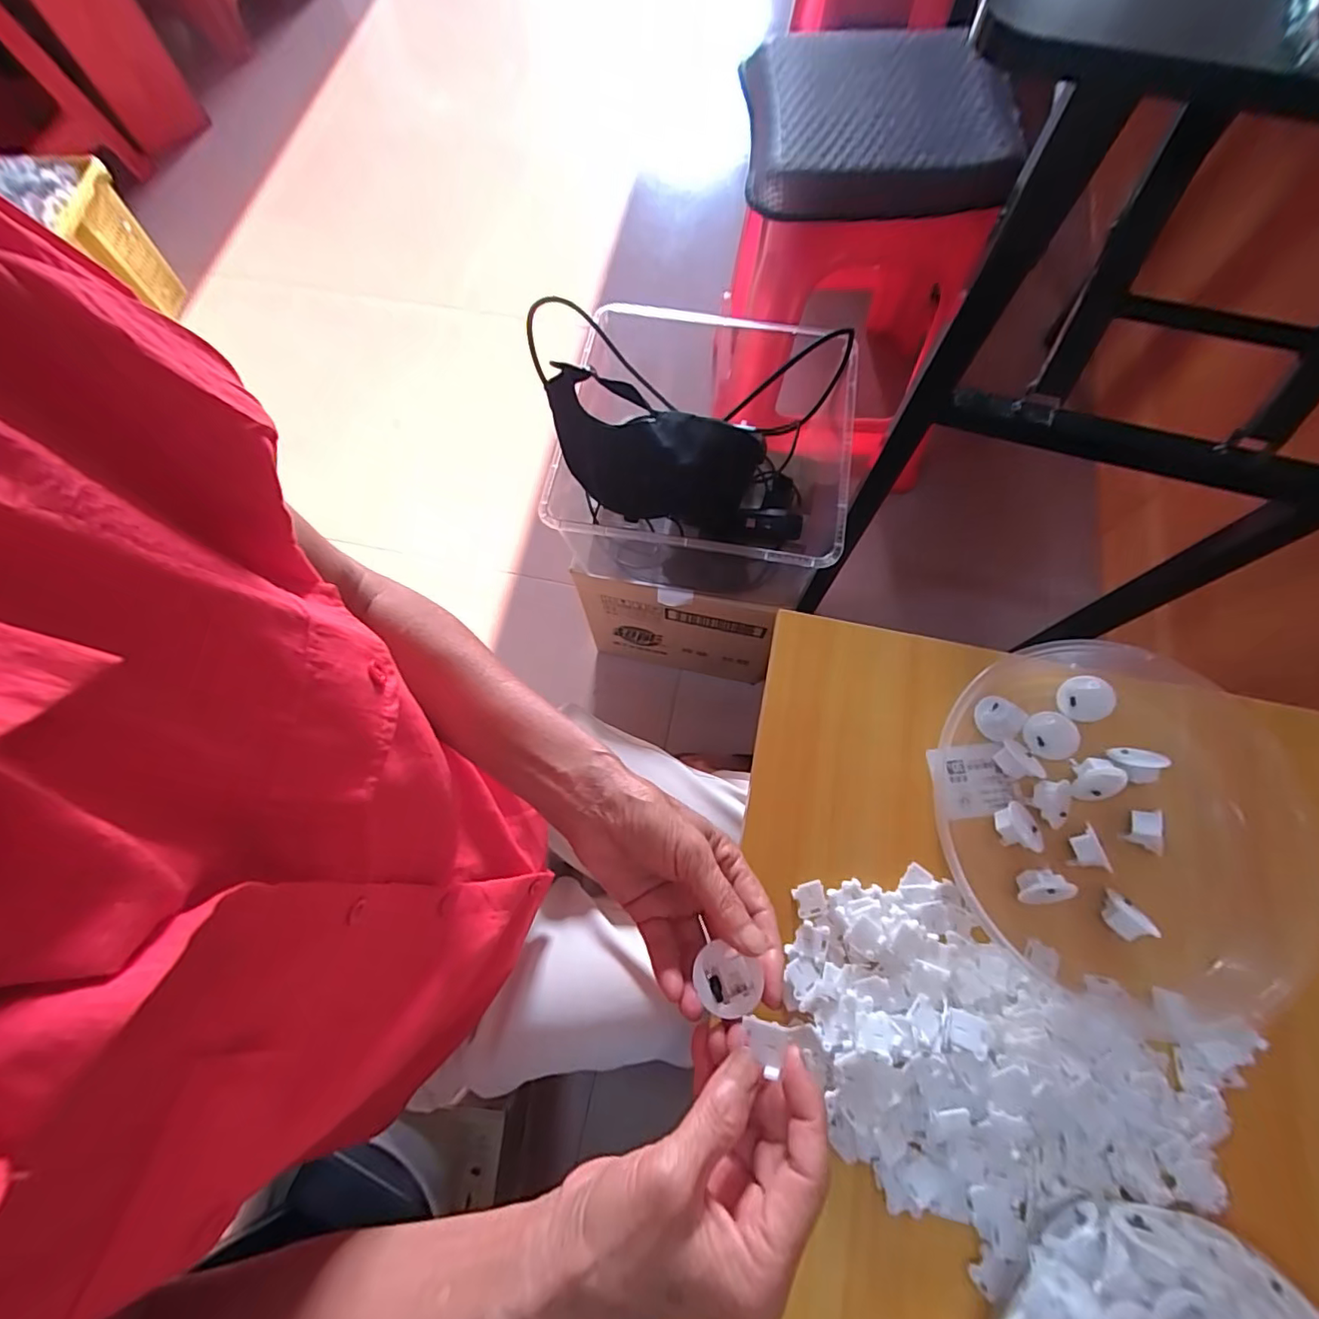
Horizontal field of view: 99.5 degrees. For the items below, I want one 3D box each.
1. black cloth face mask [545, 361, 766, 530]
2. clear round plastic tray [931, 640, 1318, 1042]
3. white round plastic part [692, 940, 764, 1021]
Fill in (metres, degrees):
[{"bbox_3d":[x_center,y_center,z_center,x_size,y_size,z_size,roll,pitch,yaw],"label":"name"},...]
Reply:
[{"bbox_3d":[-0.011,-0.202,0.551,0.208,0.089,0.085,24,74,10],"label":"black cloth face mask"},{"bbox_3d":[0.308,0.106,0.368,0.225,0.037,0.232,-1,71,2],"label":"clear round plastic tray"},{"bbox_3d":[0.033,0.154,0.270,0.029,0.009,0.028,7,72,5],"label":"white round plastic part"}]

